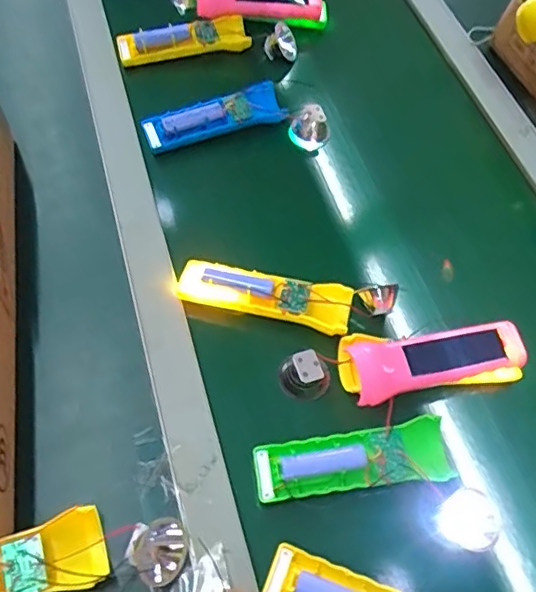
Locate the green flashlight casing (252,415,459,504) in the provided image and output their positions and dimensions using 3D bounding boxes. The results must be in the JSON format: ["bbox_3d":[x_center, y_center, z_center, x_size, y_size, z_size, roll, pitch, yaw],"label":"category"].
[{"bbox_3d":[0.066,0.129,0.448,0.150,0.019,0.046,-6,60,-8],"label":"green flashlight casing"}]

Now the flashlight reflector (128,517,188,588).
[{"bbox_3d":[-0.077,0.181,0.402,0.040,0.034,0.040,2,59,-4],"label":"flashlight reflector"}]

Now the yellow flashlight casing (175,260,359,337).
[{"bbox_3d":[-0.003,0.001,0.518,0.155,0.029,0.047,12,59,2],"label":"yellow flashlight casing"}]

